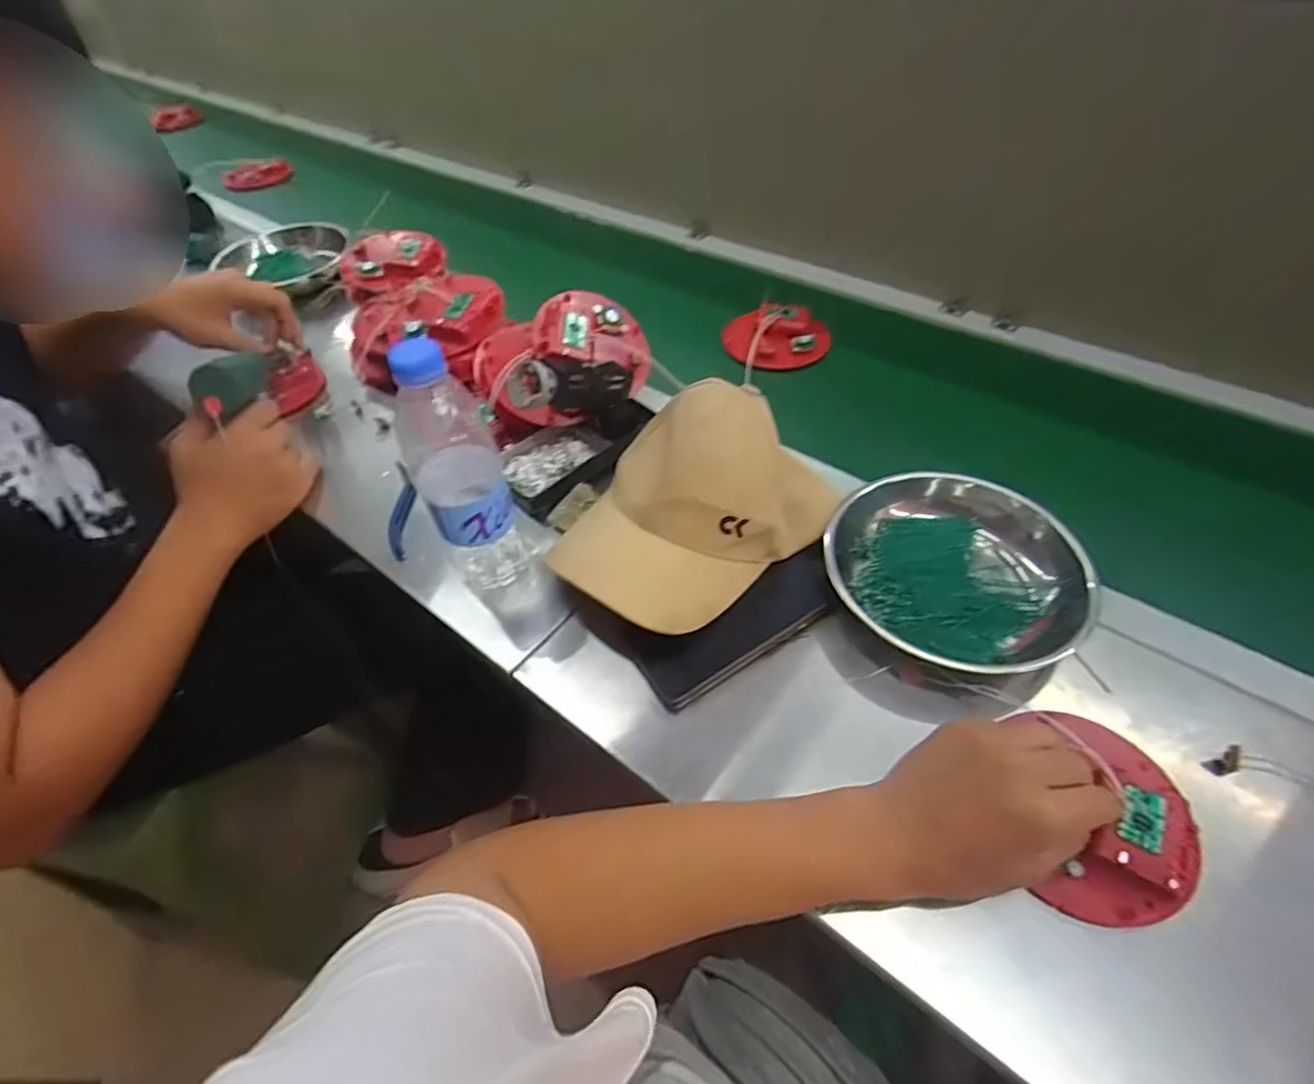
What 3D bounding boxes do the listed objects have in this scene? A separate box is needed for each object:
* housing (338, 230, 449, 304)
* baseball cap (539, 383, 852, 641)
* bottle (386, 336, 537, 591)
[{"bbox_3d":[-0.323,-0.339,0.772,0.124,0.044,0.113,-3,48,3],"label":"housing"},{"bbox_3d":[0.023,-0.035,0.505,0.163,0.097,0.220,33,59,30],"label":"baseball cap"},{"bbox_3d":[-0.149,-0.053,0.473,0.066,0.209,0.072,-19,49,-12],"label":"bottle"}]

